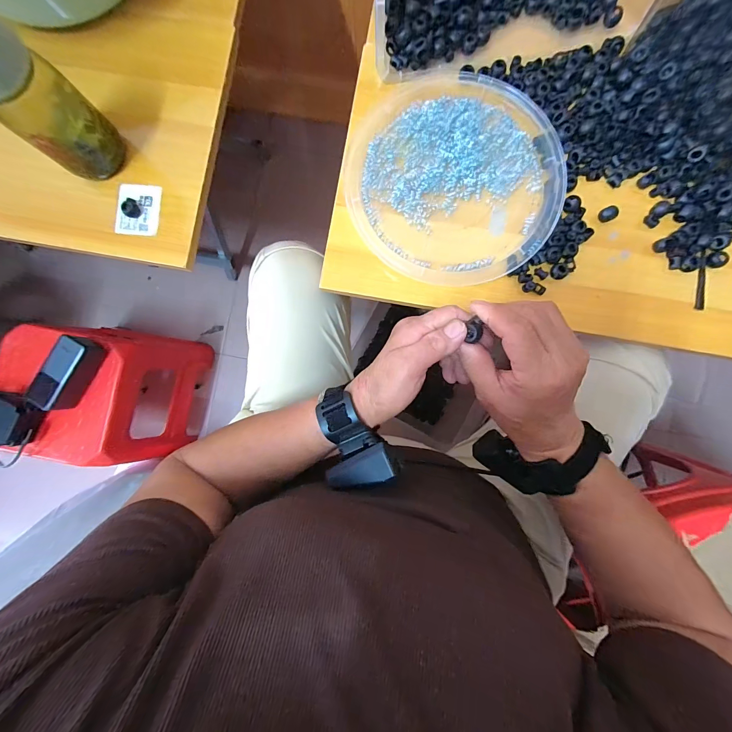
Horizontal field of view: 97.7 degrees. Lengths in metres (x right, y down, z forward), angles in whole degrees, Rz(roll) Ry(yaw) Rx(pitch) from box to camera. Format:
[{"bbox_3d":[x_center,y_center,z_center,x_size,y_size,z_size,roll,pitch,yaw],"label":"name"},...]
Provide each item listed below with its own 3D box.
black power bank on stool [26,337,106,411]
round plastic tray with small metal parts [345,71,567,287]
[{"bbox_3d":[-0.528,0.011,0.567,0.053,0.059,0.135,30,94,2],"label":"black power bank on stool"},{"bbox_3d":[0.099,-0.213,0.359,0.230,0.026,0.234,0,88,2],"label":"round plastic tray with small metal parts"}]

